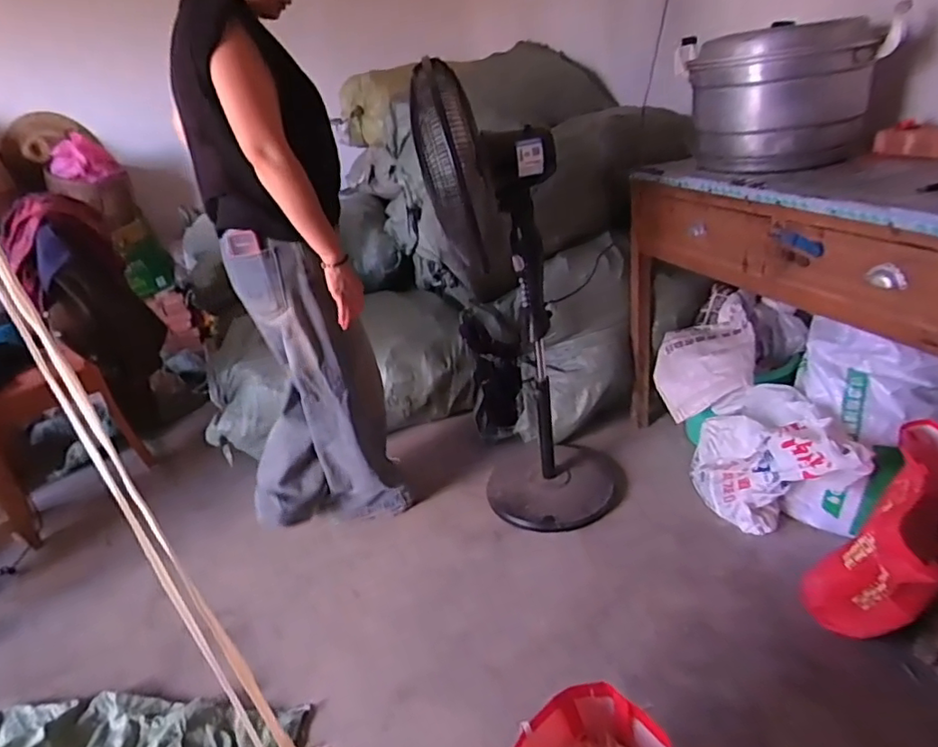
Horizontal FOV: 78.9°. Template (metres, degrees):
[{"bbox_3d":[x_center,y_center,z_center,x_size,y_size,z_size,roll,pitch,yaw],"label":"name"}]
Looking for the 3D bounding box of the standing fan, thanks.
[{"bbox_3d":[0.159,-0.130,1.434,0.397,1.133,0.448,-1,29,15],"label":"standing fan"}]

